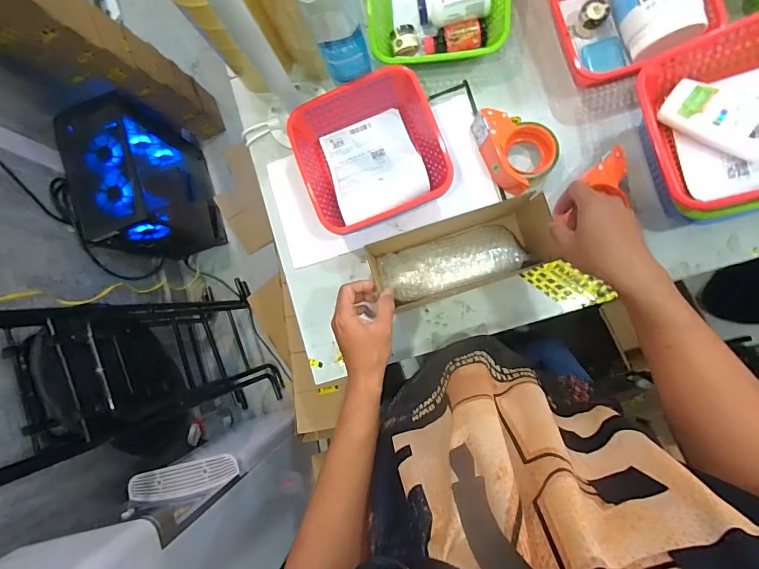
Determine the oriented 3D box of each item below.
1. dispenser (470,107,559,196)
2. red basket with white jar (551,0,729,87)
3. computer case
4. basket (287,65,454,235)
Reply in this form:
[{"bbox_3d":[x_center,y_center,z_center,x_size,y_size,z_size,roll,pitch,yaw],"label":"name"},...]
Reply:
[{"bbox_3d":[0.221,-0.236,0.683,0.102,0.054,0.154,-40,83,3],"label":"dispenser"},{"bbox_3d":[0.388,-0.451,0.651,0.224,0.103,0.217,-17,85,6],"label":"red basket with white jar"},{"bbox_3d":[-0.783,-0.334,1.418,0.236,0.484,0.423,-22,85,5],"label":"computer case"},{"bbox_3d":[-0.015,-0.216,0.695,0.224,0.092,0.227,-22,85,5],"label":"basket"}]

